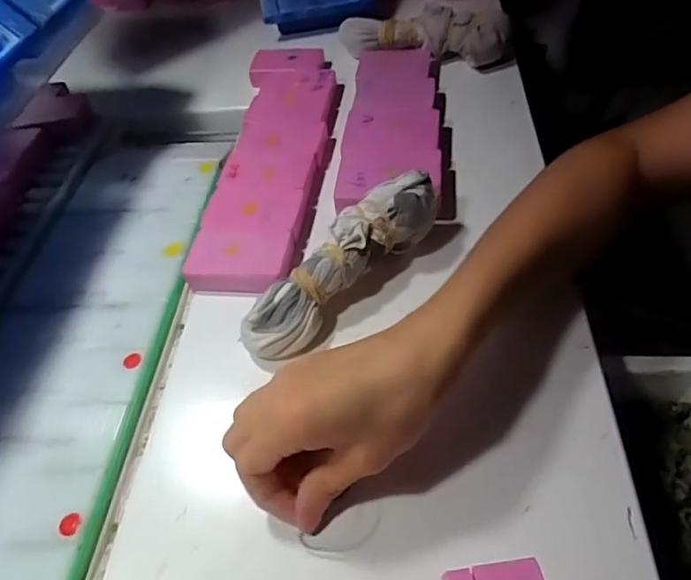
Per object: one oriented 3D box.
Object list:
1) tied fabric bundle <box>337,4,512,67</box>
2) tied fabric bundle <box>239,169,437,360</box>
[{"bbox_3d":[0.074,-0.249,0.530,0.169,0.037,0.044,8,50,12],"label":"tied fabric bundle"},{"bbox_3d":[-0.001,-0.017,0.347,0.156,0.032,0.038,-44,58,-14],"label":"tied fabric bundle"}]

